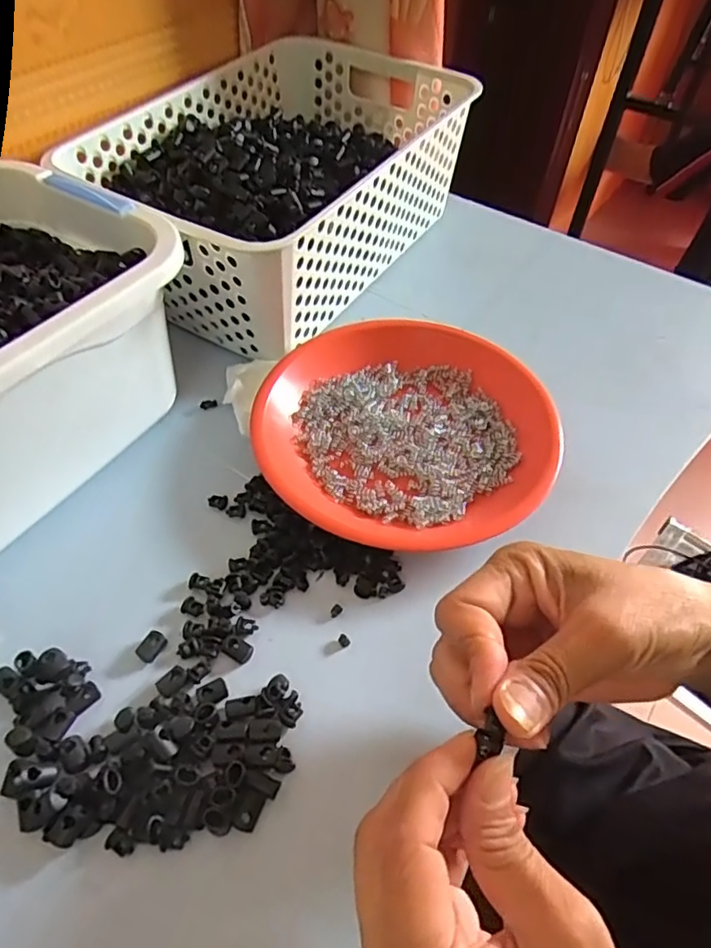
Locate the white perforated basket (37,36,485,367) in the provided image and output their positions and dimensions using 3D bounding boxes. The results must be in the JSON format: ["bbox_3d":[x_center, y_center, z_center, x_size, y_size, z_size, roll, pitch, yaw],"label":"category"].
[{"bbox_3d":[-0.057,-0.242,0.500,0.205,0.113,0.303,29,56,19],"label":"white perforated basket"}]

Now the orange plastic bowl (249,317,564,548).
[{"bbox_3d":[0.032,-0.032,0.396,0.189,0.027,0.186,1,52,-2],"label":"orange plastic bowl"}]

